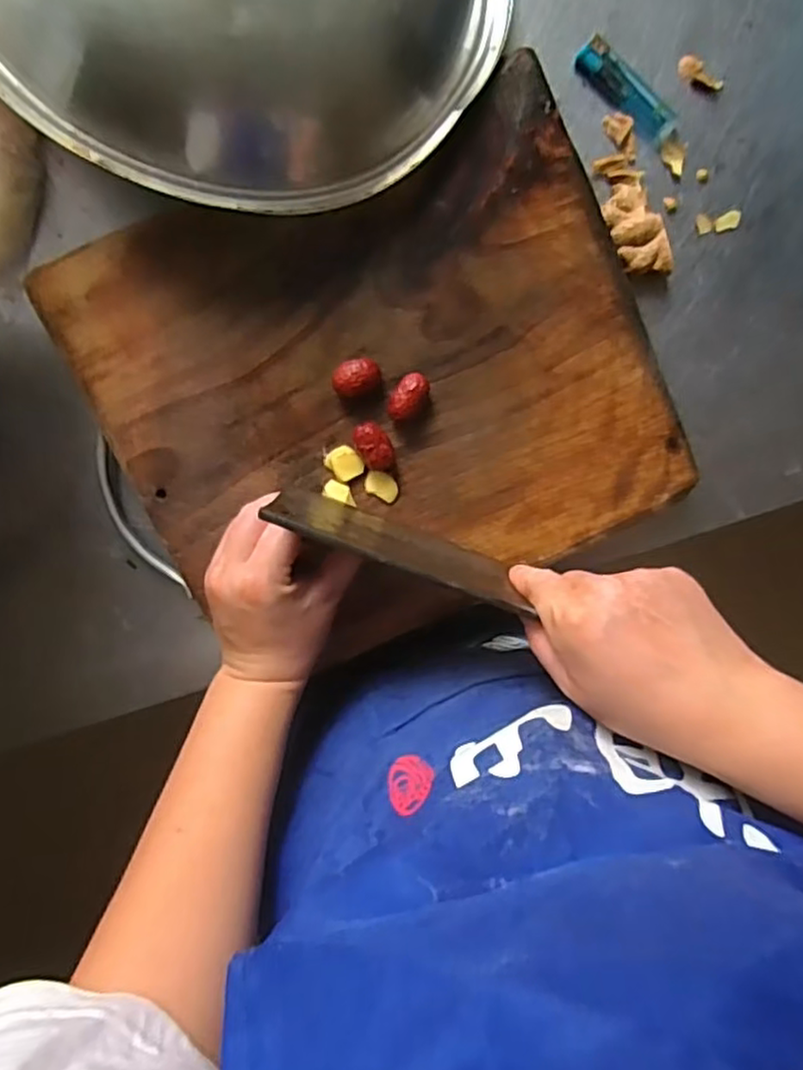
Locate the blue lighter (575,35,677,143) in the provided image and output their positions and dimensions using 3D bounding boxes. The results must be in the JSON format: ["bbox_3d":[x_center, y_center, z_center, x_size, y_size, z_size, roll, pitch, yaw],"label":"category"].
[{"bbox_3d":[0.155,-0.302,0.465,0.081,0.012,0.022,34,93,-9],"label":"blue lighter"}]

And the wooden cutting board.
[{"bbox_3d":[-0.008,-0.093,0.461,0.347,0.035,0.306,-25,99,-2],"label":"wooden cutting board"}]

